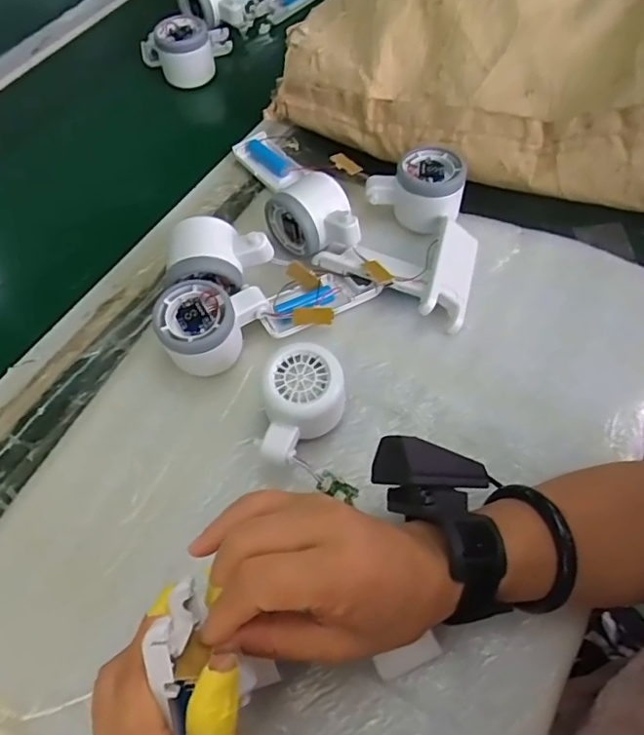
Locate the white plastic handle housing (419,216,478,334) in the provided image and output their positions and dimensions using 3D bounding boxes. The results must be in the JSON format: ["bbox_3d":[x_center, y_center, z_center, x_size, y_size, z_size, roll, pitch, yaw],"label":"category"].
[{"bbox_3d":[0.108,-0.082,0.454,0.034,0.021,0.107,13,62,11],"label":"white plastic handle housing"}]

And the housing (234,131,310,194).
[{"bbox_3d":[-0.051,-0.202,0.545,0.042,0.020,0.073,-35,64,-16],"label":"housing"}]

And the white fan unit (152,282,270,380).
[{"bbox_3d":[-0.081,-0.029,0.420,0.079,0.050,0.059,-9,60,-1],"label":"white fan unit"}]

